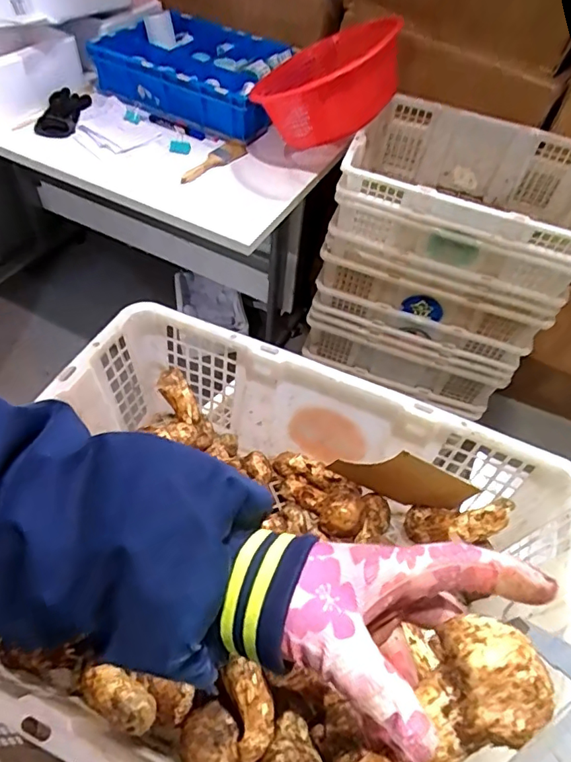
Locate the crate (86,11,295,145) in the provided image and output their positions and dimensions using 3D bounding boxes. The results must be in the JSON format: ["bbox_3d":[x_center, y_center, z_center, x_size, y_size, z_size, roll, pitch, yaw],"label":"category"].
[{"bbox_3d":[-0.226,-0.821,1.354,0.596,0.116,0.367,30,56,18],"label":"crate"}]

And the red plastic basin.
[{"bbox_3d":[0.099,-0.655,1.146,0.306,0.159,0.352,-23,36,12],"label":"red plastic basin"}]

